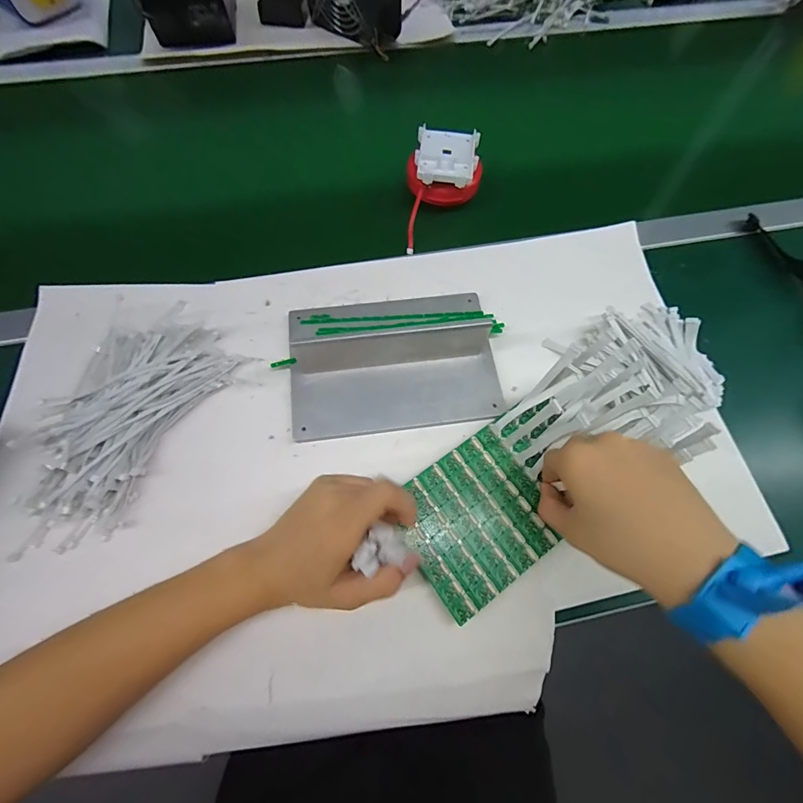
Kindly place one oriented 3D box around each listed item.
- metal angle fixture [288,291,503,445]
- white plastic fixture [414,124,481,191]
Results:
[{"bbox_3d":[-0.006,-0.050,0.355,0.204,0.052,0.141,-6,67,-5],"label":"metal angle fixture"},{"bbox_3d":[0.051,-0.278,0.431,0.067,0.013,0.081,8,66,-1],"label":"white plastic fixture"}]

